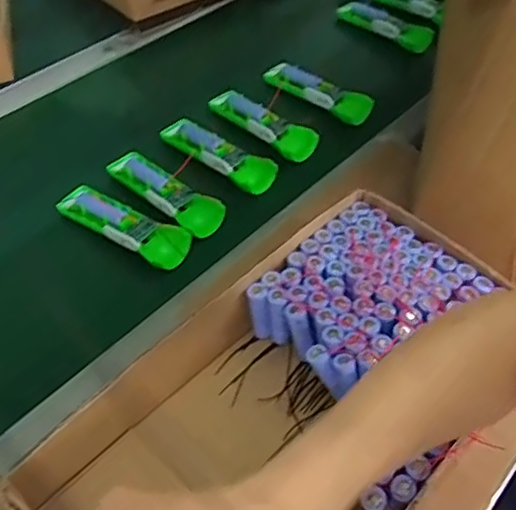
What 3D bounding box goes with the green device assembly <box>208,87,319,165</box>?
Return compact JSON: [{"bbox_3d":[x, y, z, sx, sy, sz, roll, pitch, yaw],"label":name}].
[{"bbox_3d":[0.002,-0.173,0.773,0.162,0.026,0.045,36,59,25],"label":"green device assembly"}]

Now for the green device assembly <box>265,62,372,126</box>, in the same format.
[{"bbox_3d":[0.077,-0.227,0.815,0.164,0.024,0.047,31,57,22],"label":"green device assembly"}]

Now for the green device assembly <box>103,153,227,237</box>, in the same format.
[{"bbox_3d":[-0.108,-0.075,0.687,0.162,0.022,0.047,35,58,24],"label":"green device assembly"}]

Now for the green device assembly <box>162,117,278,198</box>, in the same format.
[{"bbox_3d":[-0.049,-0.125,0.725,0.163,0.022,0.041,33,58,24],"label":"green device assembly"}]

